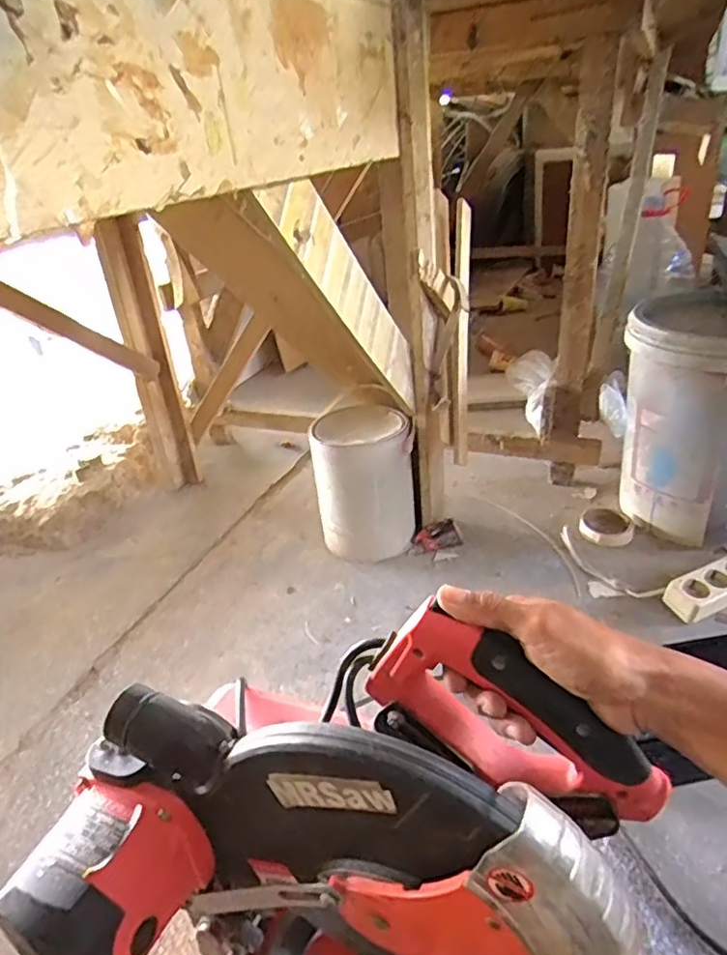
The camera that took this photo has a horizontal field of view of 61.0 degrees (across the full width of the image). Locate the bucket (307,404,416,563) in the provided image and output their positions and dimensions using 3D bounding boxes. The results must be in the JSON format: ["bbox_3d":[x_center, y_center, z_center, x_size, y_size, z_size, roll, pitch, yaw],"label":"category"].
[{"bbox_3d":[0.002,0.020,1.133,0.172,0.260,0.172,-4,29,2],"label":"bucket"}]

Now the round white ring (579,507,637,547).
[{"bbox_3d":[0.451,0.088,1.140,0.095,0.029,0.090,-4,29,2],"label":"round white ring"}]

